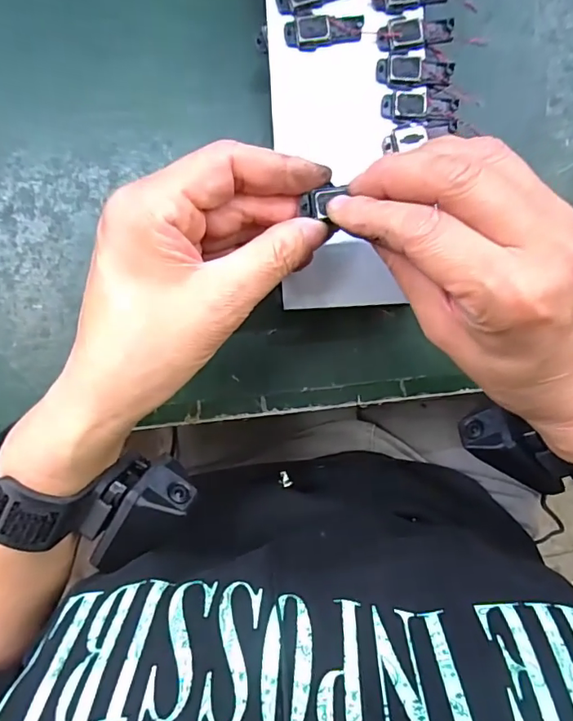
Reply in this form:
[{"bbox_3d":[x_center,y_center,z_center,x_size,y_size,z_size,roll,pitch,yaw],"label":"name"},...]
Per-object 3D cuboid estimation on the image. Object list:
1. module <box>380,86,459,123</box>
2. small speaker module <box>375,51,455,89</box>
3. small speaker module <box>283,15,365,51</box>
[{"bbox_3d":[0.069,-0.132,0.264,0.039,0.004,0.016,-13,93,-4],"label":"module"},{"bbox_3d":[0.067,-0.150,0.262,0.040,0.004,0.018,-11,93,-4],"label":"small speaker module"},{"bbox_3d":[0.019,-0.167,0.259,0.040,0.006,0.014,-9,93,-4],"label":"small speaker module"}]

